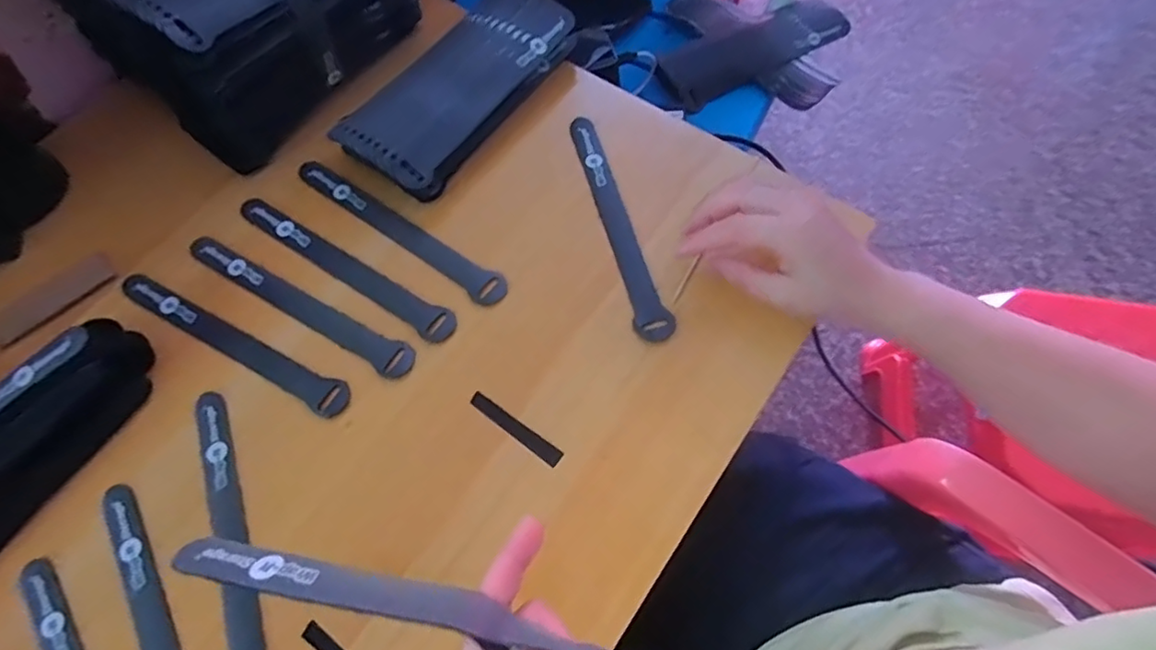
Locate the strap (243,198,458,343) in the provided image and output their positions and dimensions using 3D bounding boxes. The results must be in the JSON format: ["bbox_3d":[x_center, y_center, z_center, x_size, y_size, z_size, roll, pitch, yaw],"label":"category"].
[{"bbox_3d":[-0.178,-0.048,0.441,0.211,0.005,0.025,32,70,16],"label":"strap"}]

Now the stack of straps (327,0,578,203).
[{"bbox_3d":[-0.093,-0.197,0.482,0.096,0.040,0.223,31,72,14],"label":"stack of straps"}]

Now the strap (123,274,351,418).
[{"bbox_3d":[-0.249,0.009,0.423,0.210,0.004,0.025,26,67,16],"label":"strap"}]

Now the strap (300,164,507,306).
[{"bbox_3d":[-0.141,-0.075,0.454,0.210,0.004,0.025,32,70,16],"label":"strap"}]

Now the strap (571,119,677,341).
[{"bbox_3d":[0.027,-0.078,0.436,0.023,0.005,0.199,-16,65,-5],"label":"strap"}]

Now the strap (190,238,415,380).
[{"bbox_3d":[-0.206,-0.018,0.431,0.208,0.004,0.024,28,69,15],"label":"strap"}]

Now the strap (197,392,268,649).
[{"bbox_3d":[-0.214,0.134,0.368,0.024,0.006,0.201,-19,67,-9],"label":"strap"}]

